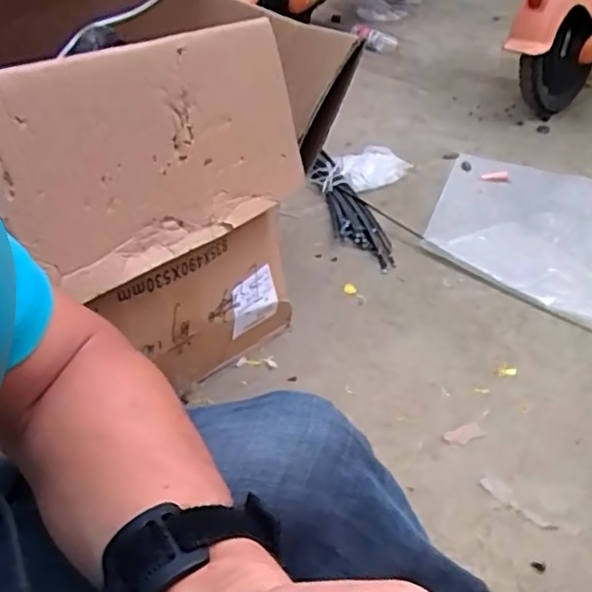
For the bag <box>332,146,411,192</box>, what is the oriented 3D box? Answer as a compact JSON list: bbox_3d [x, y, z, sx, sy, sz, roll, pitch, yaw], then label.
[{"bbox_3d":[0.178,-0.317,1.562,0.198,0.045,0.139,-20,43,-23],"label":"bag"}]

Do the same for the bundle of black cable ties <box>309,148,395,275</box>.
[{"bbox_3d":[0.108,-0.199,1.417,0.097,0.054,0.424,-13,40,-16],"label":"bundle of black cable ties"}]

